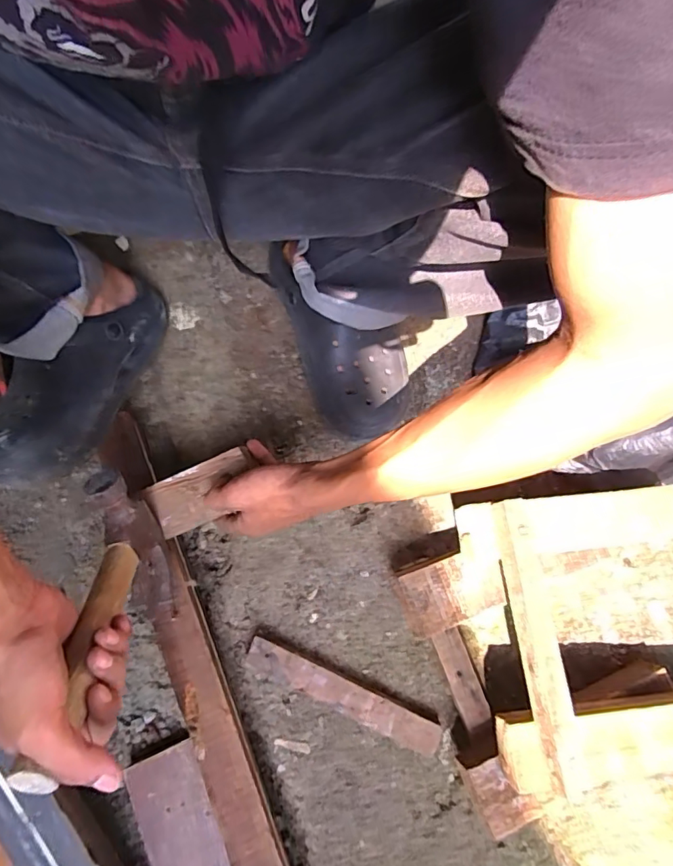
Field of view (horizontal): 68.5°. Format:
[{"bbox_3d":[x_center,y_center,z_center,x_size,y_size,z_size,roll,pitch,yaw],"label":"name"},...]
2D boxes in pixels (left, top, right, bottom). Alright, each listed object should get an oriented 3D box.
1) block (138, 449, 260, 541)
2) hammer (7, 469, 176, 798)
[{"bbox_3d":[-0.126,0.056,0.466,0.101,0.017,0.052,-24,78,-5],"label":"block"},{"bbox_3d":[-0.172,0.145,0.372,0.032,0.118,0.215,-14,44,6],"label":"hammer"}]

